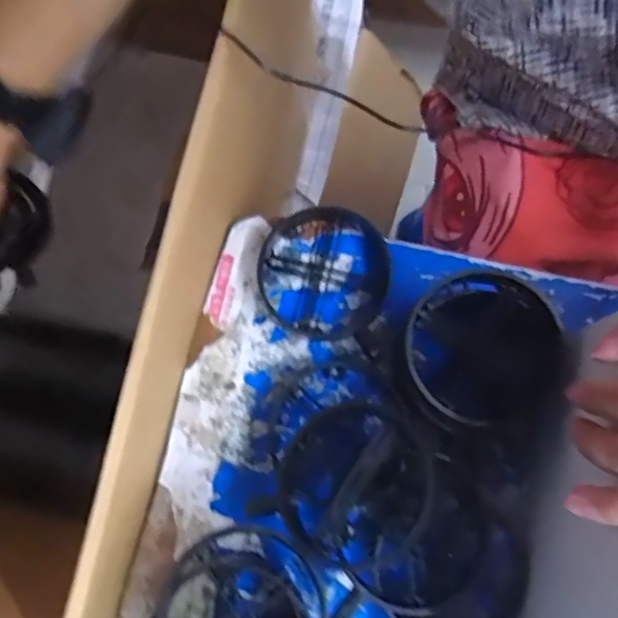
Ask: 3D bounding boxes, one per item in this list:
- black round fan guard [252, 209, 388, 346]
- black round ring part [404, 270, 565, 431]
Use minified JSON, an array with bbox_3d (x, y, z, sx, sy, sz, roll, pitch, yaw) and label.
[{"bbox_3d":[0.013,-0.029,0.447,0.096,0.023,0.101,0,76,1],"label":"black round fan guard"},{"bbox_3d":[0.114,0.030,0.403,0.087,0.067,0.100,7,76,3],"label":"black round ring part"}]

